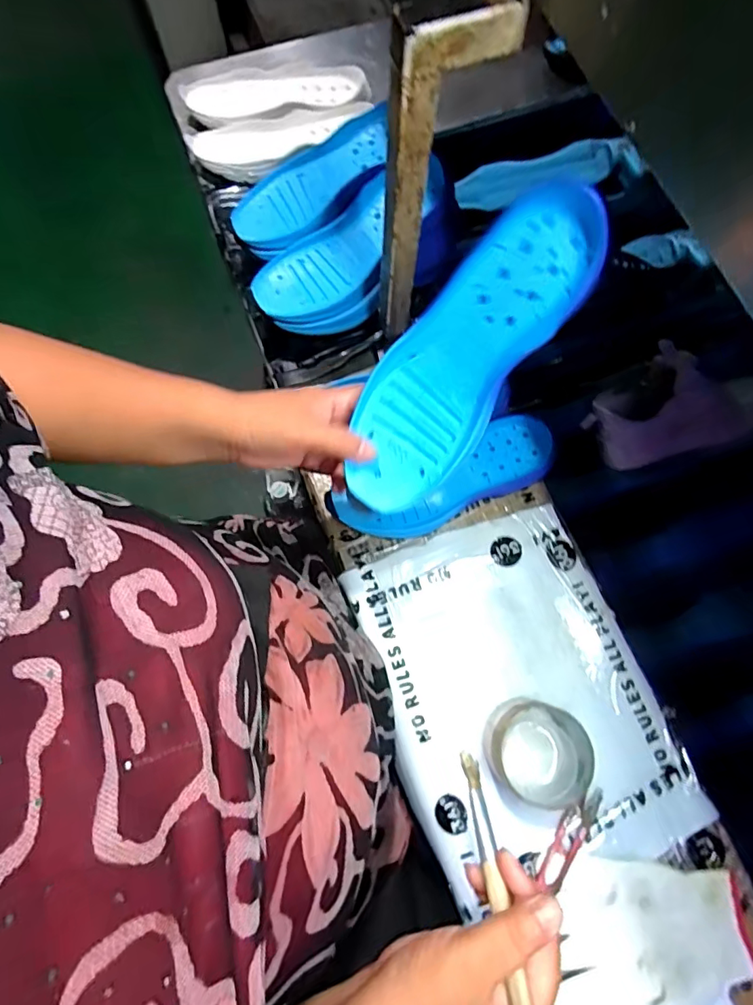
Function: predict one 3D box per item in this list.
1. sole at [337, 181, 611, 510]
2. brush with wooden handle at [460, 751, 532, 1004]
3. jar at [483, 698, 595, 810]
[{"bbox_3d":[0.057,-0.101,0.351,0.081,0.024,0.241,41,109,12],"label":"sole"},{"bbox_3d":[0.070,0.225,0.288,0.010,0.008,0.155,-5,40,-2],"label":"brush with wooden handle"},{"bbox_3d":[0.144,0.222,0.450,0.085,0.045,0.080,0,71,-1],"label":"jar"}]

